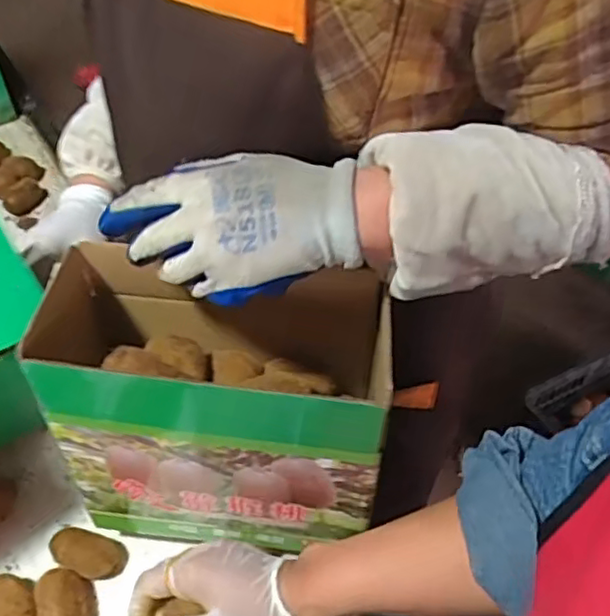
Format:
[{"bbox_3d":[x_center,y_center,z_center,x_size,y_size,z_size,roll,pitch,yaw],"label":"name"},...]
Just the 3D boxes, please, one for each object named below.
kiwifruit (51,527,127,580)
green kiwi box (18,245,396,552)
[{"bbox_3d":[-0.199,0.222,0.589,0.064,0.030,0.042,14,47,12],"label":"kiwifruit"},{"bbox_3d":[-0.065,0.078,0.526,0.238,0.213,0.129,7,47,3],"label":"green kiwi box"}]

